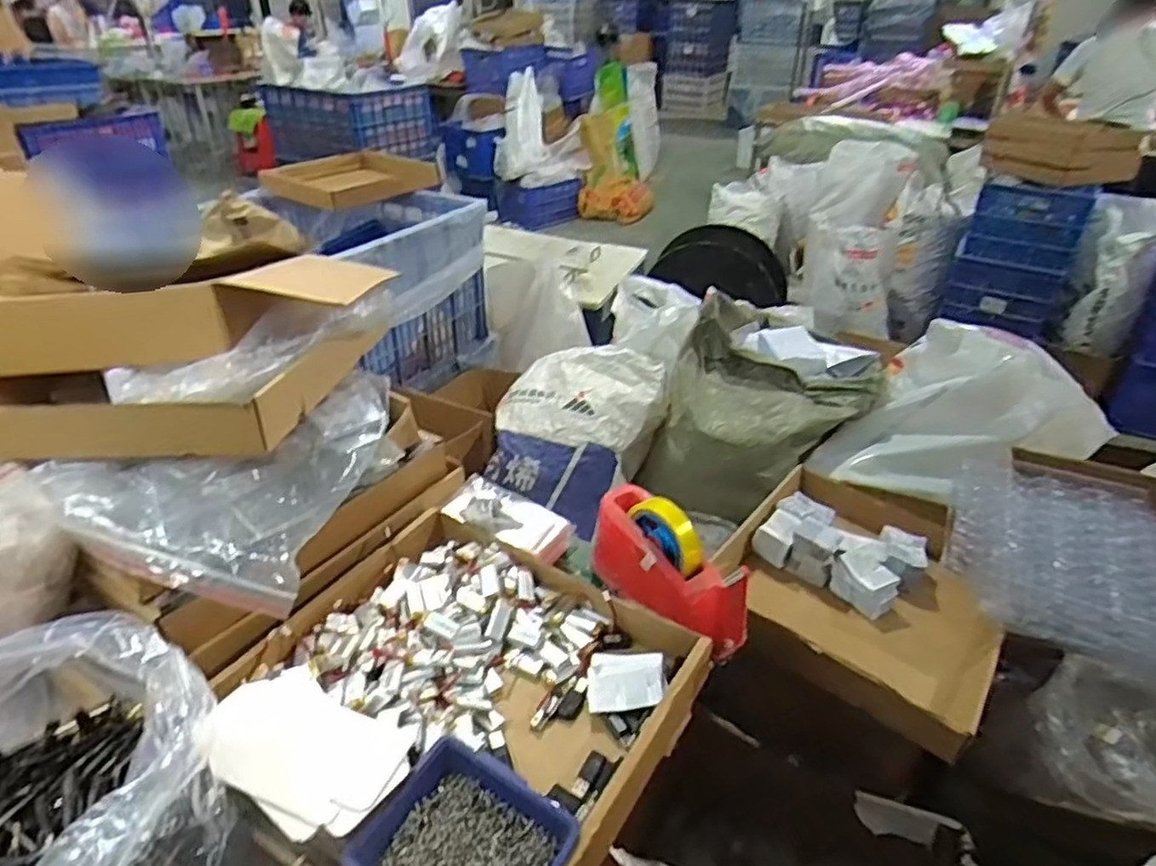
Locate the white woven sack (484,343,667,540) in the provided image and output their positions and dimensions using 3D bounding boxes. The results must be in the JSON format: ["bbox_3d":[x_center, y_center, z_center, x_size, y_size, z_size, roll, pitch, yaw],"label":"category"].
[{"bbox_3d":[-0.045,-0.018,1.592,0.345,0.277,0.382,23,39,29],"label":"white woven sack"}]

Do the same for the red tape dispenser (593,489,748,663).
[{"bbox_3d":[0.096,0.146,0.749,0.071,0.108,0.204,-21,40,-30],"label":"red tape dispenser"}]

